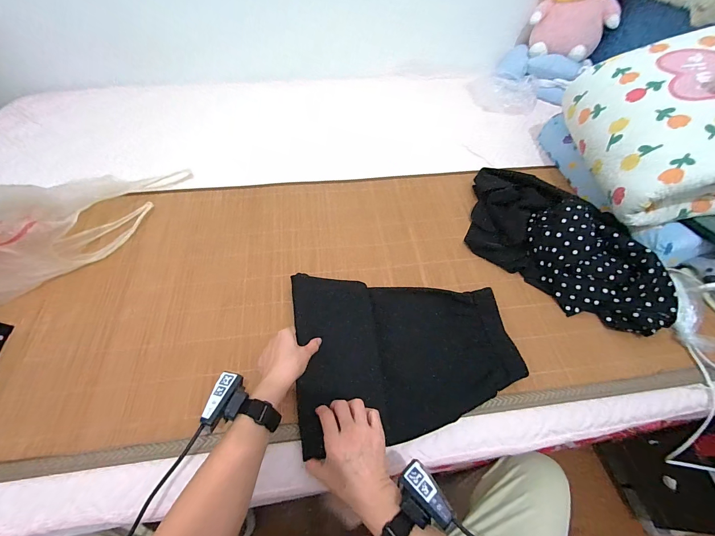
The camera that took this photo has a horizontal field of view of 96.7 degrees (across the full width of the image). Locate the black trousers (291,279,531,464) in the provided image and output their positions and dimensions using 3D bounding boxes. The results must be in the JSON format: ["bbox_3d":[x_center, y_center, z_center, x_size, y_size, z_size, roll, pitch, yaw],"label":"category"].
[{"bbox_3d":[0.076,0.134,0.561,0.361,0.060,0.284,-5,58,-7],"label":"black trousers"}]

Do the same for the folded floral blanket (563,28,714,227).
[{"bbox_3d":[0.683,-0.299,0.654,0.334,0.201,0.376,0,55,-2],"label":"folded floral blanket"}]

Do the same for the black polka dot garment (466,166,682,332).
[{"bbox_3d":[0.422,-0.056,0.673,0.452,0.118,0.221,36,62,20],"label":"black polka dot garment"}]

